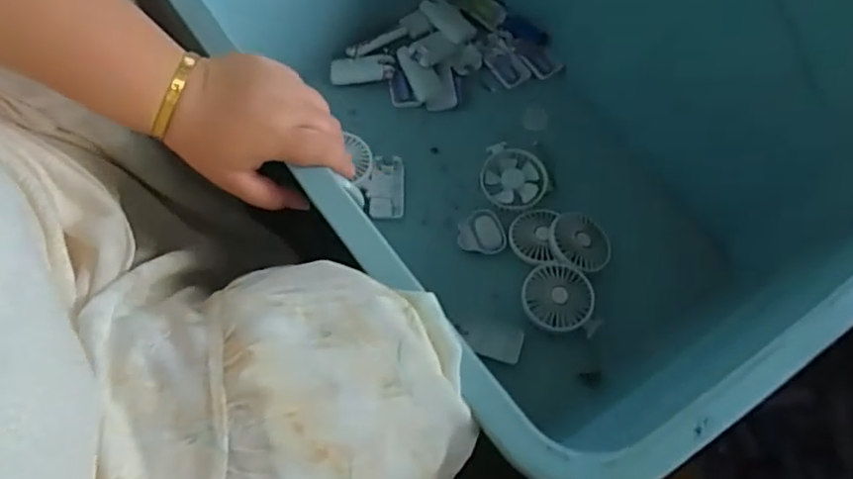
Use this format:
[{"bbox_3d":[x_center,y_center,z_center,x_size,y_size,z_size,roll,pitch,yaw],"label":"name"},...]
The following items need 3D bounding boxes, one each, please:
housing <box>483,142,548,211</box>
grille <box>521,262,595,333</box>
[{"bbox_3d":[0.122,-0.086,0.875,0.086,0.020,0.089,5,68,-1],"label":"housing"},{"bbox_3d":[0.165,0.073,0.795,0.085,0.026,0.086,9,68,1],"label":"grille"}]

